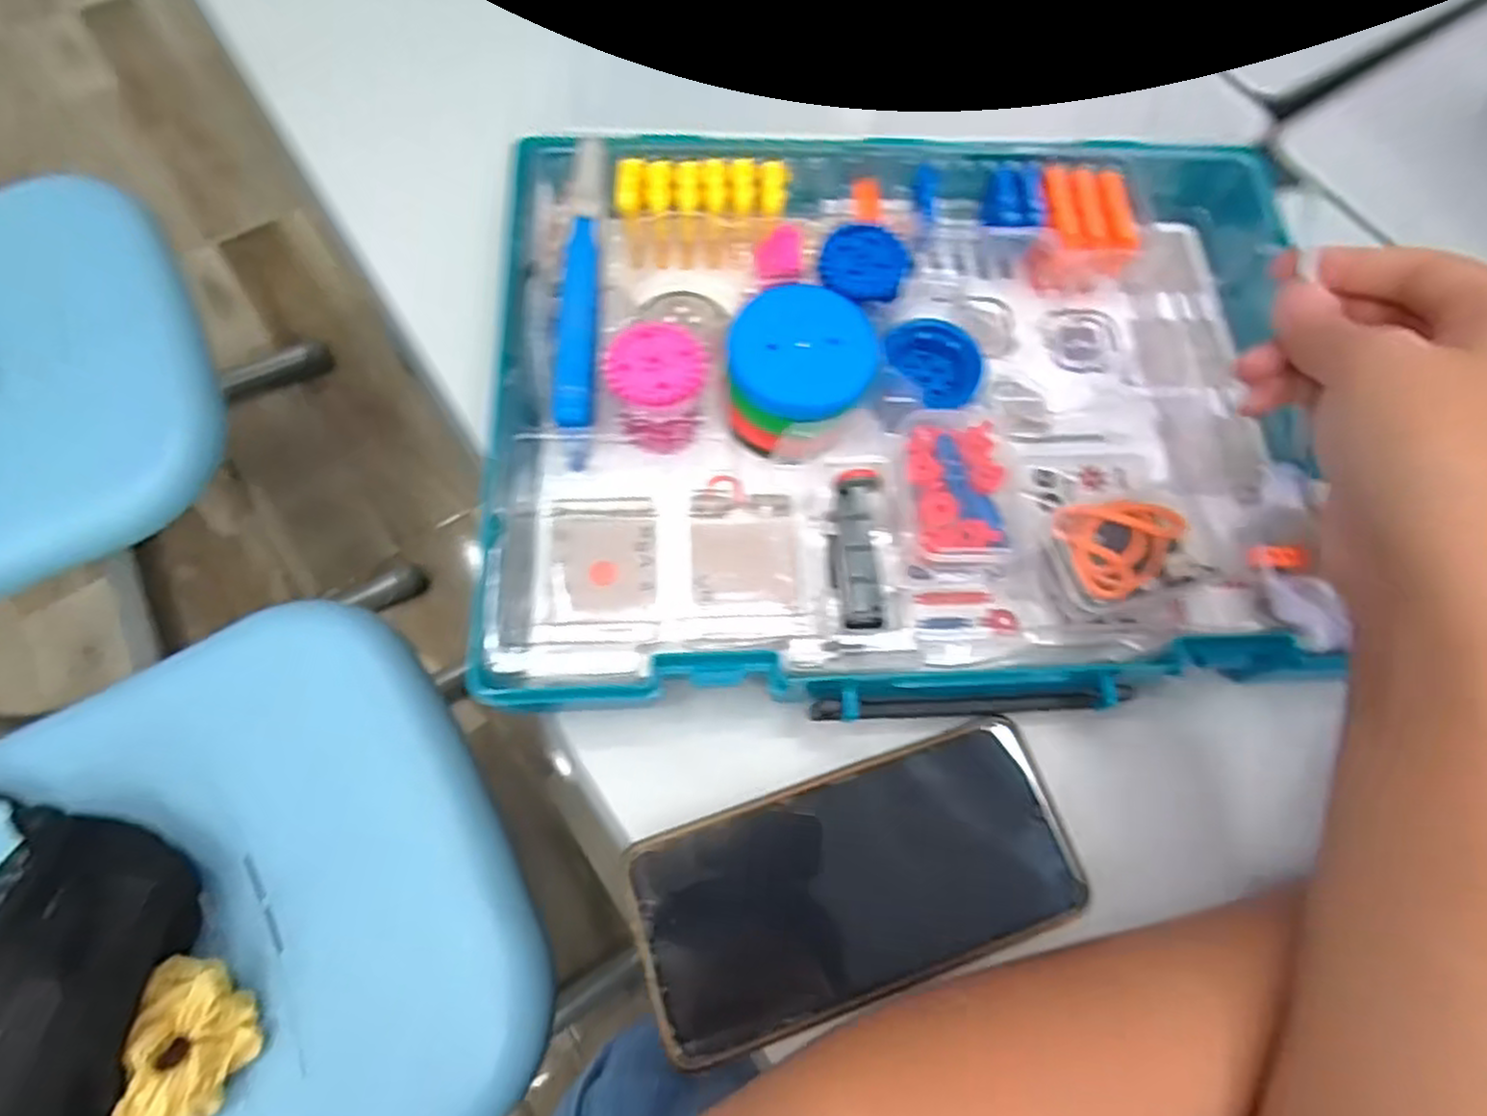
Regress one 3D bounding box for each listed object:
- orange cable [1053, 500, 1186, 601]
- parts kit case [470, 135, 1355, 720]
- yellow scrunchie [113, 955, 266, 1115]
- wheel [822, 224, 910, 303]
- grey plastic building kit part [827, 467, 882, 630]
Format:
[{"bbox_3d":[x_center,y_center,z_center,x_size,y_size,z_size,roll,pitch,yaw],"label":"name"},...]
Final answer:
[{"bbox_3d":[0.151,-0.006,0.295,0.049,0.009,0.039,-14,70,-8],"label":"orange cable"},{"bbox_3d":[0.078,-0.069,0.324,0.351,0.050,0.259,-3,69,-4],"label":"parts kit case"},{"bbox_3d":[-0.334,0.297,0.458,0.067,0.030,0.090,22,57,-35],"label":"yellow scrunchie"},{"bbox_3d":[0.053,-0.129,0.327,0.037,0.009,0.038,1,69,-3],"label":"wheel"},{"bbox_3d":[0.043,-0.003,0.289,0.019,0.012,0.061,2,69,-2],"label":"grey plastic building kit part"}]

